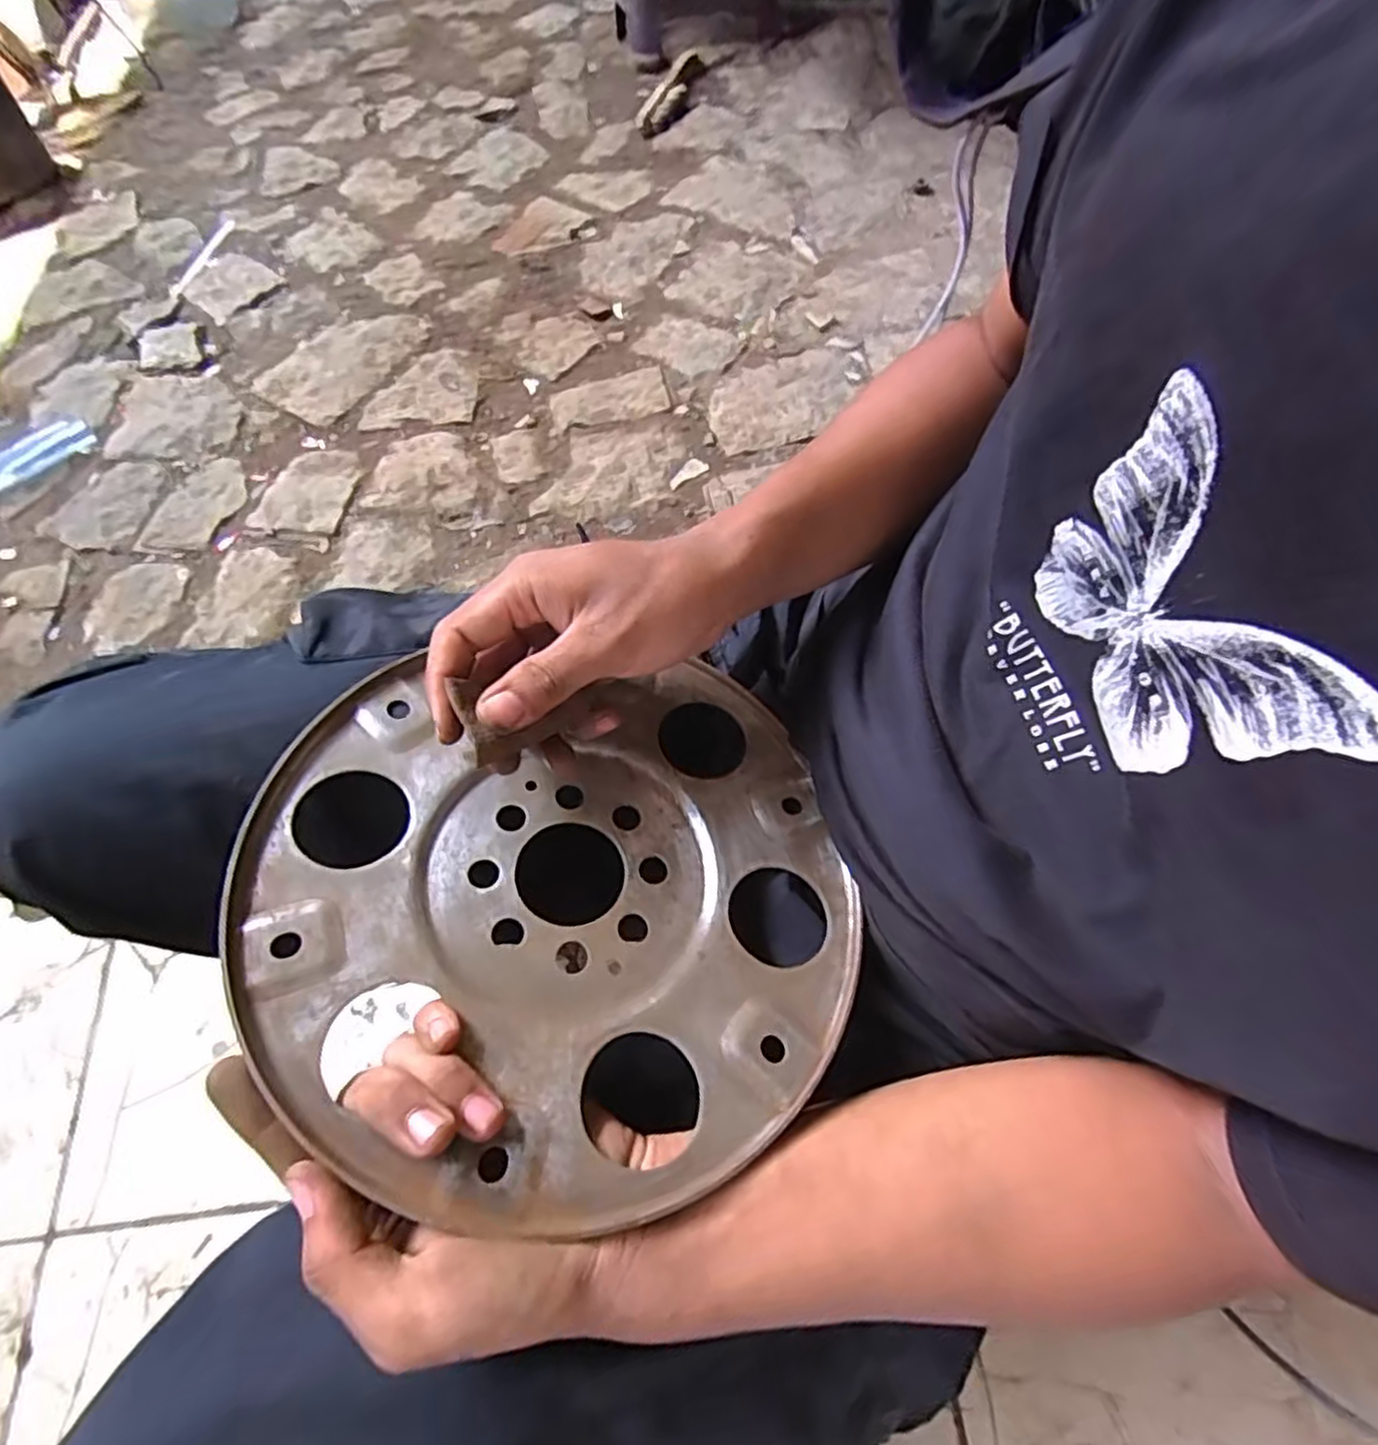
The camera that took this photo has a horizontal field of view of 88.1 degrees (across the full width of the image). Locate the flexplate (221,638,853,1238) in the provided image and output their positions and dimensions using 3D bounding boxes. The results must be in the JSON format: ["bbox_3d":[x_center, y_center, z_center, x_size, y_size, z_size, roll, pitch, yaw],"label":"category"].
[{"bbox_3d":[-0.054,0.078,0.317,0.258,0.013,0.233,-1,58,-14],"label":"flexplate"}]

